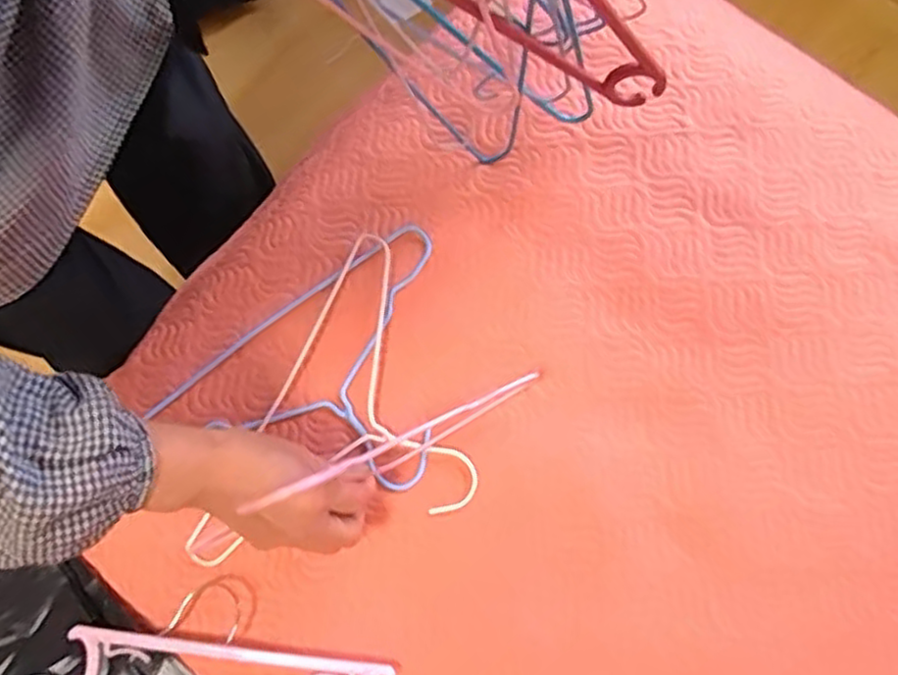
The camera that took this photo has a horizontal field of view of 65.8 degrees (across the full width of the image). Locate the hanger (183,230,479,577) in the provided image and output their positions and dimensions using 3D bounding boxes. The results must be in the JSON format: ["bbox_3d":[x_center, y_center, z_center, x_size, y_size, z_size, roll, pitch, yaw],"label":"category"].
[{"bbox_3d":[-0.061,0.076,0.555,0.180,0.013,0.293,25,79,7],"label":"hanger"}]

